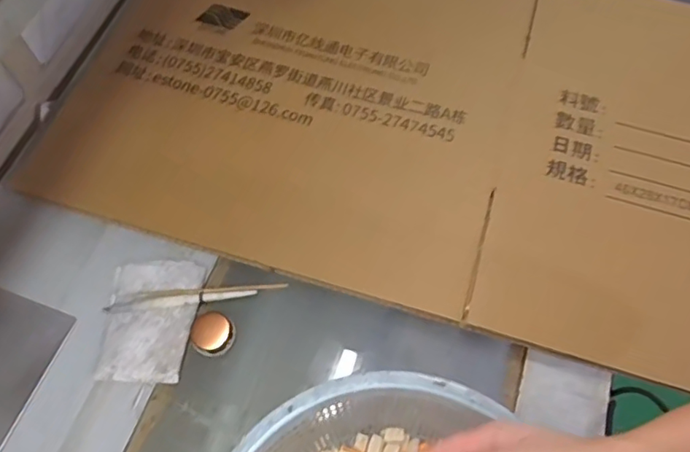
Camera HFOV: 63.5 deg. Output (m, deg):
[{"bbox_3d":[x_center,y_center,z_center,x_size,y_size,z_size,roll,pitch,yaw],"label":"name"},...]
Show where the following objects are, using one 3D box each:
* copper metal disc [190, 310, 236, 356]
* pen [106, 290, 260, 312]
[{"bbox_3d":[-0.116,0.095,0.489,0.036,0.019,0.037,0,63,-1],"label":"copper metal disc"},{"bbox_3d":[-0.149,0.067,0.502,0.134,0.007,0.011,-6,64,-4],"label":"pen"}]

